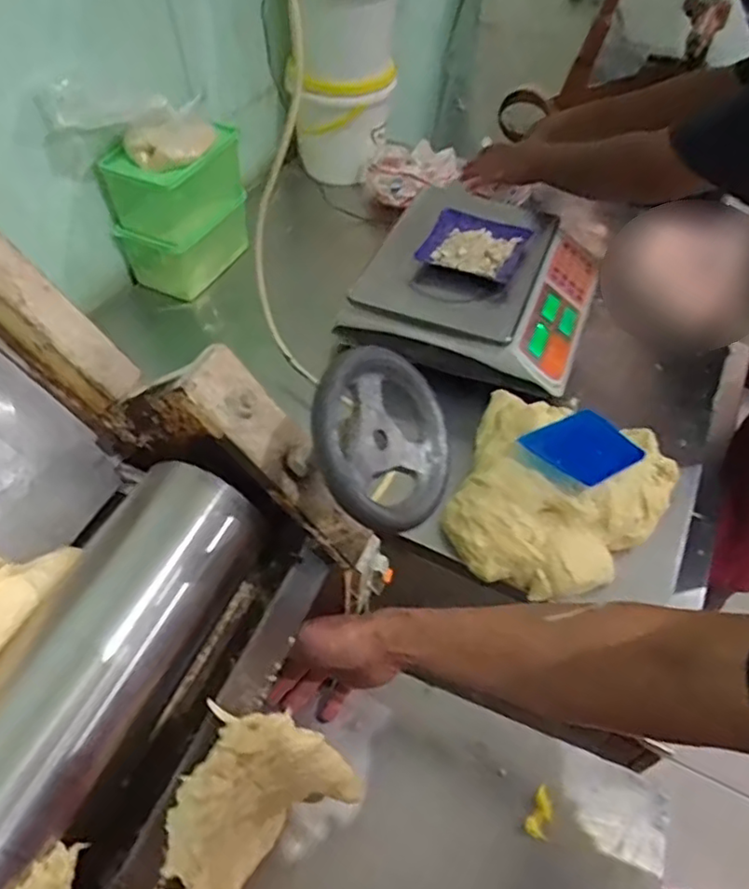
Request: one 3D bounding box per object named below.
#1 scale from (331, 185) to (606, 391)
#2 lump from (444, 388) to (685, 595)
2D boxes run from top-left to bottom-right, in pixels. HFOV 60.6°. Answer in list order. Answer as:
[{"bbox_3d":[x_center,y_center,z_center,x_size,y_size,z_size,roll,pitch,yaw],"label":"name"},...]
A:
[{"bbox_3d":[0.162,-0.249,0.949,0.319,0.099,0.314,18,52,11],"label":"scale"},{"bbox_3d":[0.215,0.059,0.730,0.229,0.088,0.216,2,50,-2],"label":"lump"}]

